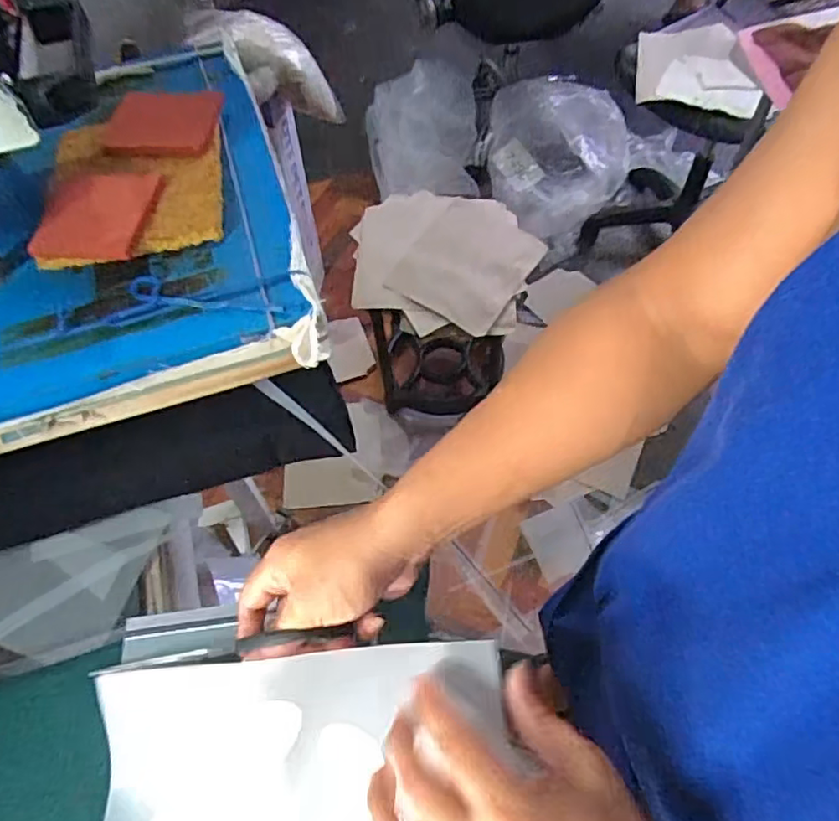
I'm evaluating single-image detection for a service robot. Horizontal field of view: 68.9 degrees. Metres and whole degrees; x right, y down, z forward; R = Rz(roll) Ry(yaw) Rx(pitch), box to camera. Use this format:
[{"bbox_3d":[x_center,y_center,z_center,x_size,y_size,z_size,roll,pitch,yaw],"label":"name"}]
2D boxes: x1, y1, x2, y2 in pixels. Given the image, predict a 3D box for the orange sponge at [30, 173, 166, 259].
[{"bbox_3d":[-0.249,-0.153,0.472,0.084,0.011,0.092,0,58,4],"label":"orange sponge"}]

